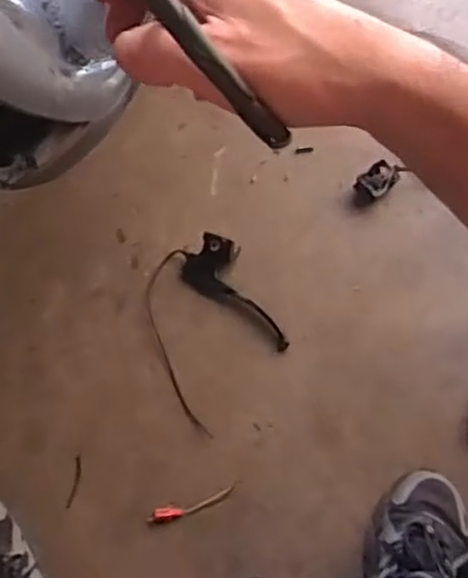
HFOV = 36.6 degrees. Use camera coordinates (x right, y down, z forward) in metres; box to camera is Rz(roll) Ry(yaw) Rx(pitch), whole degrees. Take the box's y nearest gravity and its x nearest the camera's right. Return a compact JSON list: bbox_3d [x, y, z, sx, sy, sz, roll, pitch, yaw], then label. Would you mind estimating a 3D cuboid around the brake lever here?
[{"bbox_3d":[0.014,-0.007,0.901,0.178,0.042,0.079,35,73,11],"label":"brake lever"}]

